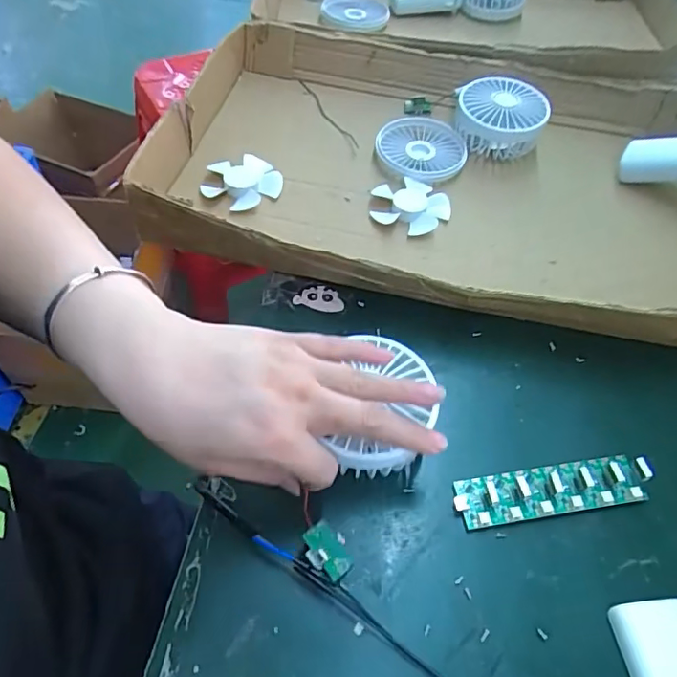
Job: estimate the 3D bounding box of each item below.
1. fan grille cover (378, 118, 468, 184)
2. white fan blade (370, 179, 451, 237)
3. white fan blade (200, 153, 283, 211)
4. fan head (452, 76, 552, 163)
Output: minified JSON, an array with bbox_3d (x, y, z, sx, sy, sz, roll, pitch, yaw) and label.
[{"bbox_3d":[0.080,-0.183,0.523,0.080,0.022,0.083,-30,60,-22],"label":"fan grille cover"},{"bbox_3d":[0.066,-0.122,0.486,0.068,0.015,0.068,1,53,-2],"label":"white fan blade"},{"bbox_3d":[-0.089,-0.143,0.485,0.064,0.016,0.057,37,60,22],"label":"white fan blade"},{"bbox_3d":[0.160,-0.217,0.536,0.088,0.054,0.082,8,53,4],"label":"fan head"}]

